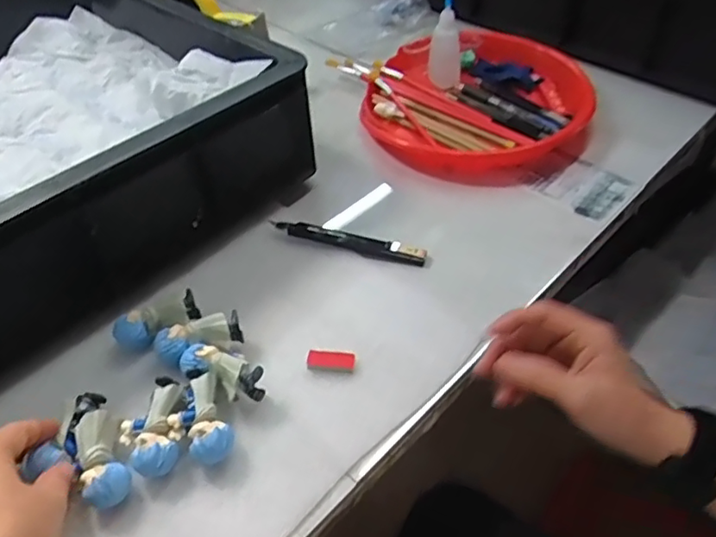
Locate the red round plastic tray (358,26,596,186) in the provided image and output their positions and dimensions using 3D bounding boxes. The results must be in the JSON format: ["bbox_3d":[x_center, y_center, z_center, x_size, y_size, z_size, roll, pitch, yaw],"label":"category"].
[{"bbox_3d":[0.132,-0.191,0.647,0.235,0.062,0.244,-1,47,1],"label":"red round plastic tray"}]

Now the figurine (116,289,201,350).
[{"bbox_3d":[-0.150,0.037,0.440,0.060,0.020,0.026,-20,50,-16],"label":"figurine"}]

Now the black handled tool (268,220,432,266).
[{"bbox_3d":[-0.009,-0.025,0.515,0.137,0.009,0.018,13,49,13],"label":"black handled tool"}]

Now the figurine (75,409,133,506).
[{"bbox_3d":[-0.159,0.121,0.368,0.024,0.033,0.057,-20,49,-16],"label":"figurine"}]

